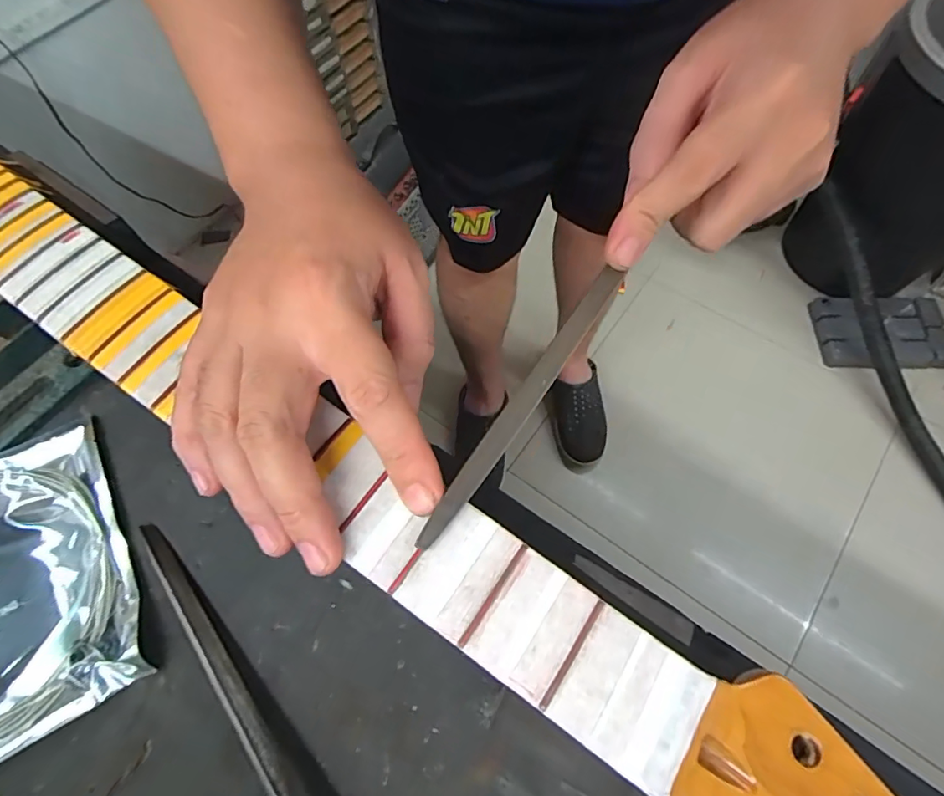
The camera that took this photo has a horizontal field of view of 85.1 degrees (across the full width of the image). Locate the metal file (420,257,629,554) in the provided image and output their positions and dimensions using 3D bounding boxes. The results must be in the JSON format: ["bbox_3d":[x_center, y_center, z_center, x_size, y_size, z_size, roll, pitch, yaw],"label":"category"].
[{"bbox_3d":[0.024,-0.001,0.218,0.011,0.006,0.148,32,72,16],"label":"metal file"}]

